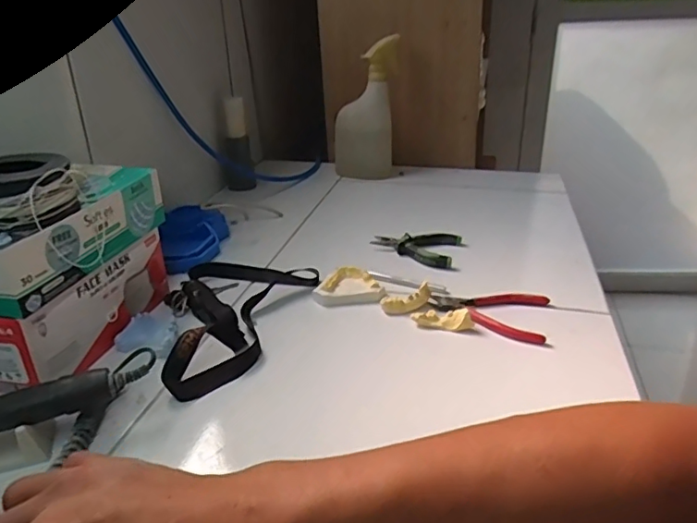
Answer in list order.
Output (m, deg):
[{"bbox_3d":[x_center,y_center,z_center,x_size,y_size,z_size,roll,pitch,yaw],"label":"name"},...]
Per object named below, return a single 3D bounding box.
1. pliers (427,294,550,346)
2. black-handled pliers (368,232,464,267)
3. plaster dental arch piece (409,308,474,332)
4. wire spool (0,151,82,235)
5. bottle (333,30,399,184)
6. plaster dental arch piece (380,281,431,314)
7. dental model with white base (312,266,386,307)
[{"bbox_3d":[0.146,0.048,0.579,0.120,0.013,0.086,9,28,18],"label":"pliers"},{"bbox_3d":[0.087,-0.024,0.726,0.108,0.020,0.086,8,27,18],"label":"black-handled pliers"},{"bbox_3d":[0.096,0.057,0.557,0.061,0.017,0.016,7,28,15],"label":"plaster dental arch piece"},{"bbox_3d":[-0.270,-0.056,0.455,0.084,0.051,0.078,0,27,0],"label":"wire spool"},{"bbox_3d":[0.032,-0.268,0.988,0.114,0.231,0.066,-1,26,2],"label":"bottle"},{"bbox_3d":[0.063,0.042,0.589,0.055,0.020,0.017,-19,29,-4],"label":"plaster dental arch piece"},{"bbox_3d":[0.002,0.028,0.620,0.076,0.022,0.049,2,26,6],"label":"dental model with white base"}]

